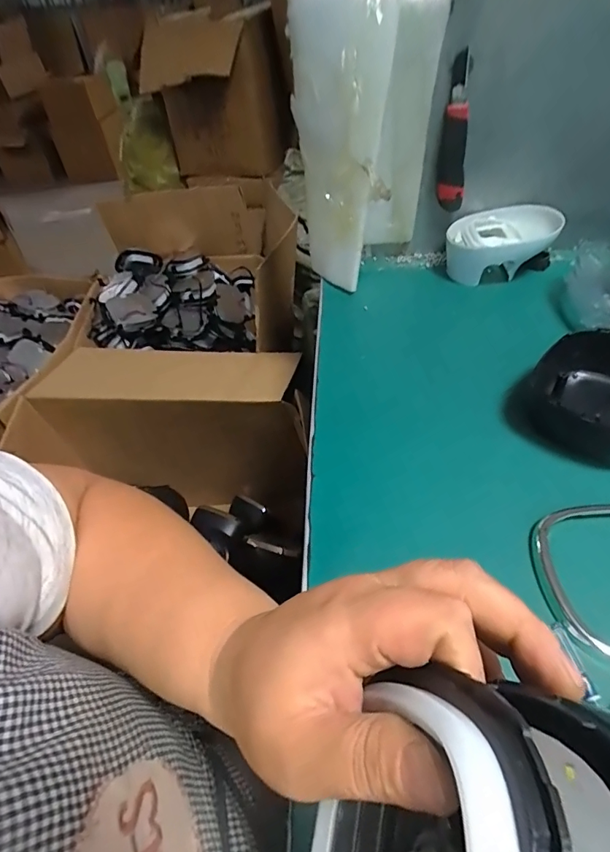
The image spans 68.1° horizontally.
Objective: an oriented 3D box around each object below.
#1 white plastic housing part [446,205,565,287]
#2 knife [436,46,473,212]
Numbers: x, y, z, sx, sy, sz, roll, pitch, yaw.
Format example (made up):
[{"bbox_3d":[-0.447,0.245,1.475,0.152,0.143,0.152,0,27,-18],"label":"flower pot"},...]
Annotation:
[{"bbox_3d":[0.301,-0.278,0.699,0.151,0.084,0.106,10,48,16],"label":"white plastic housing part"},{"bbox_3d":[0.216,-0.409,0.645,0.042,0.187,0.020,-14,46,-8],"label":"knife"}]

